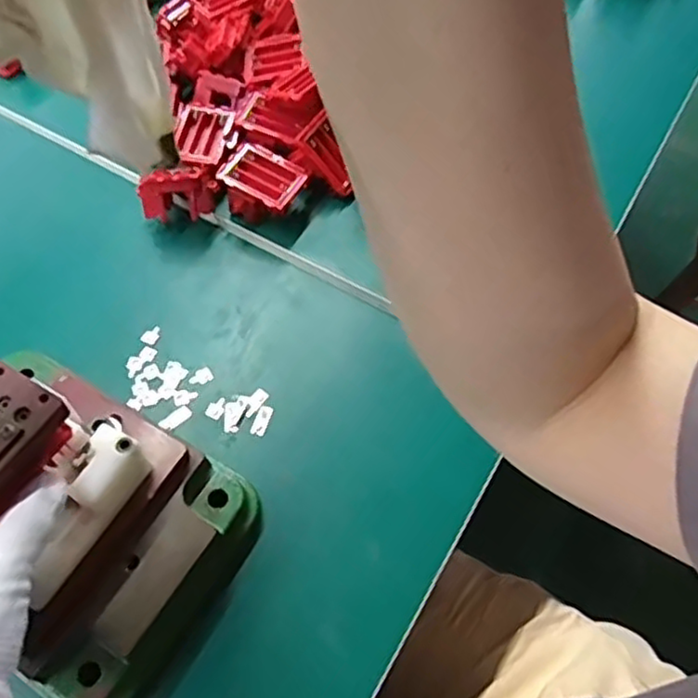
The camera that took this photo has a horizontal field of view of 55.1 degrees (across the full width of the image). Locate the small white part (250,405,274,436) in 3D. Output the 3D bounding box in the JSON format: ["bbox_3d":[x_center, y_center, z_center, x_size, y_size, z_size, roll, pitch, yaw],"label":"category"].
[{"bbox_3d":[-0.063,0.051,0.483,0.011,0.004,0.024,16,59,8],"label":"small white part"}]

